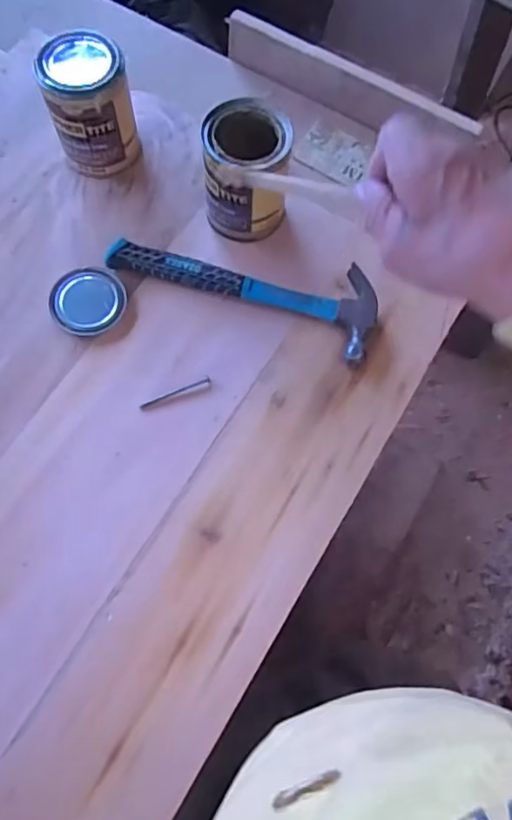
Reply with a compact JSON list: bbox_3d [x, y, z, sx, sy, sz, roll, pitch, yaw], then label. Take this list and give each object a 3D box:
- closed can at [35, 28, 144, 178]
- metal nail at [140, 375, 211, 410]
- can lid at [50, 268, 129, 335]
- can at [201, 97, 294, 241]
[{"bbox_3d":[-0.168,-0.314,0.578,0.081,0.111,0.086,-5,71,-4],"label":"closed can"},{"bbox_3d":[-0.077,-0.016,0.536,0.072,0.004,0.007,-24,74,-10],"label":"metal nail"},{"bbox_3d":[-0.170,-0.113,0.562,0.074,0.007,0.076,1,71,-2],"label":"can lid"},{"bbox_3d":[-0.009,-0.239,0.561,0.080,0.105,0.094,0,71,-2],"label":"can"}]

